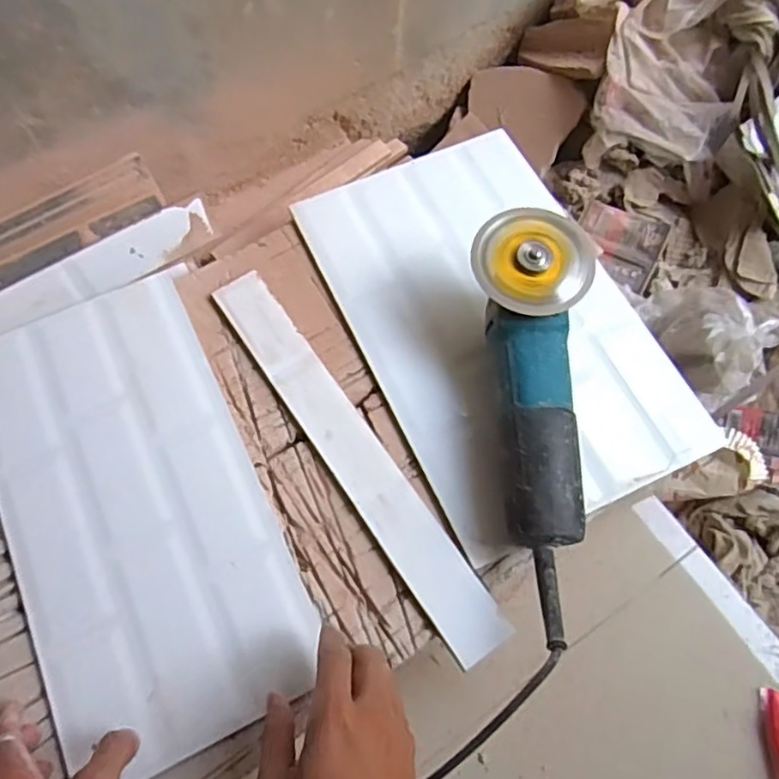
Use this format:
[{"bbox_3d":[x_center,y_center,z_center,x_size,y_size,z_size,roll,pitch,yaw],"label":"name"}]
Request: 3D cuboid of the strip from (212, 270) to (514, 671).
[{"bbox_3d":[-0.035,0.050,0.555,0.050,0.009,0.390,-32,70,-14],"label":"strip"}]

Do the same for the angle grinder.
[{"bbox_3d":[0.108,0.021,0.511,0.091,0.094,0.331,4,66,1],"label":"angle grinder"}]

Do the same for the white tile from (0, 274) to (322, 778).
[{"bbox_3d":[-0.208,0.091,0.524,0.192,0.014,0.381,-23,71,-14],"label":"white tile"}]

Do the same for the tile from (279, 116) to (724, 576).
[{"bbox_3d":[0.098,-0.069,0.609,0.248,0.016,0.389,-24,68,-11],"label":"tile"}]

